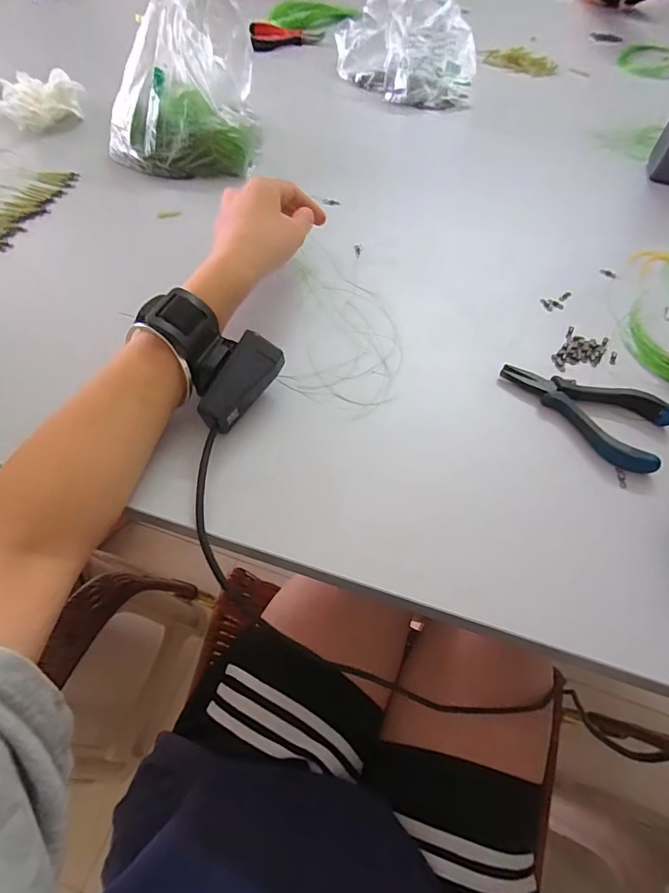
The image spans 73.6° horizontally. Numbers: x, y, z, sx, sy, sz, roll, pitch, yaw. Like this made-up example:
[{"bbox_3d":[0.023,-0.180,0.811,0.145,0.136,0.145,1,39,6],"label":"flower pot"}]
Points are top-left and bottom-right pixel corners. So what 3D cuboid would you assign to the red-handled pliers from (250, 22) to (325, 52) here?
[{"bbox_3d":[-0.079,-0.650,0.708,0.112,0.015,0.076,-15,59,-10],"label":"red-handled pliers"}]

